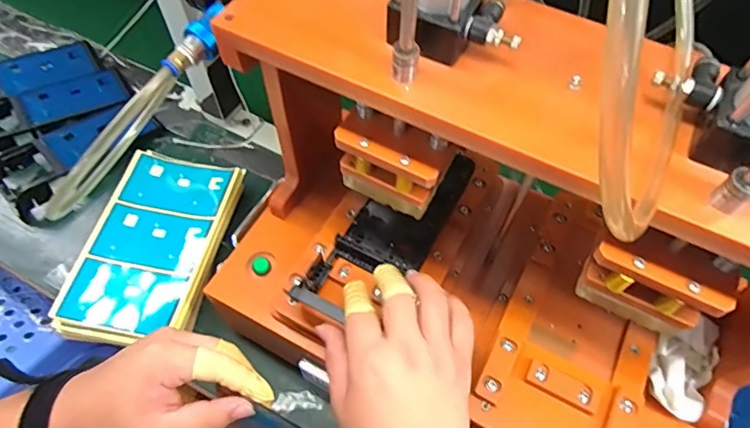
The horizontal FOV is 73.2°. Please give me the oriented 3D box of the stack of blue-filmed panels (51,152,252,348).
[{"bbox_3d":[-0.254,0.032,0.586,0.144,0.031,0.235,10,59,5],"label":"stack of blue-filmed panels"}]

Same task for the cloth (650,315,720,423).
[{"bbox_3d":[0.258,0.124,0.423,0.051,0.030,0.086,30,62,16],"label":"cloth"}]

